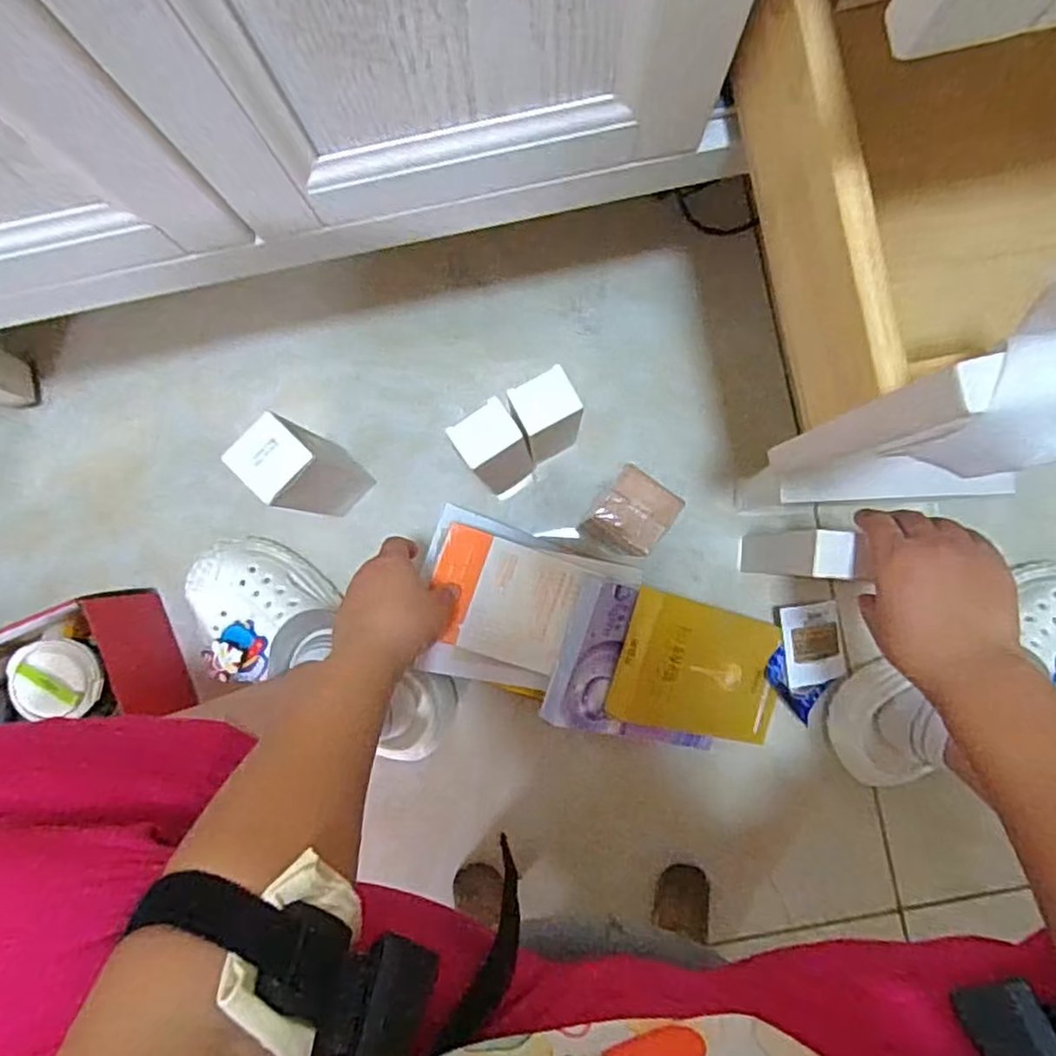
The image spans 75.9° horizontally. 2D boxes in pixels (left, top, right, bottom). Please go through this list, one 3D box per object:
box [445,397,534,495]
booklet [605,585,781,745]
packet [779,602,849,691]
[{"bbox_3d":[-0.025,-0.062,0.559,0.046,0.156,0.039,-34,88,0],"label":"box"},{"bbox_3d":[0.149,0.120,0.571,0.168,0.016,0.107,16,93,-28],"label":"booklet"},{"bbox_3d":[0.260,0.105,0.614,0.068,0.008,0.072,-4,89,-23],"label":"packet"}]

